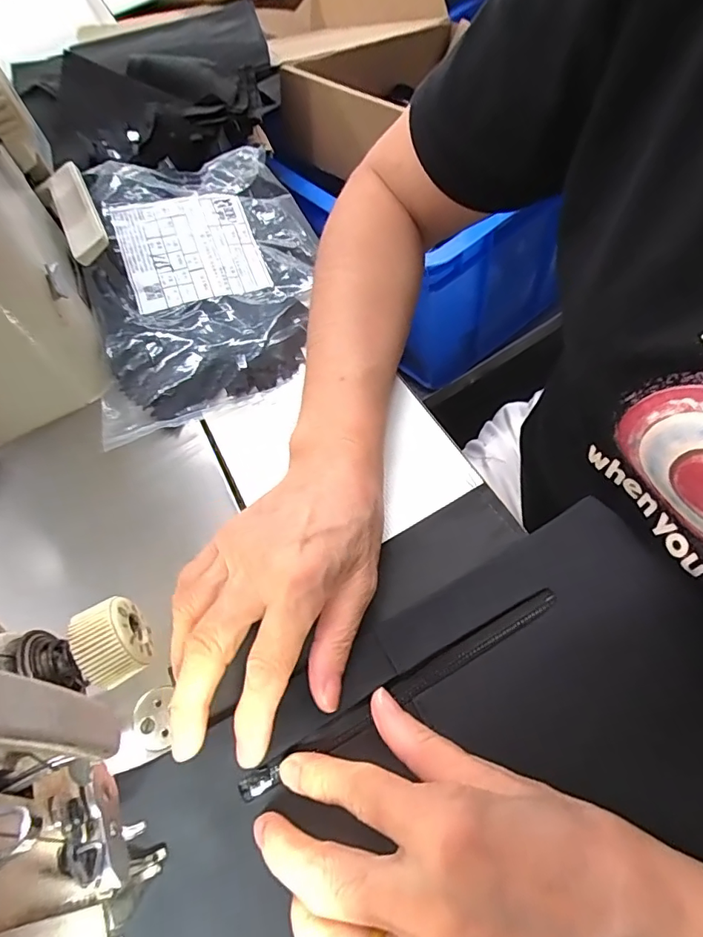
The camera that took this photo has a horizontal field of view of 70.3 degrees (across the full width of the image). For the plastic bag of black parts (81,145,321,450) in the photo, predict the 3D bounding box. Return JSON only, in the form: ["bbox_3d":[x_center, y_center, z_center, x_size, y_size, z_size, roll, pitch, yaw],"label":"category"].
[{"bbox_3d":[-0.098,-0.139,0.345,0.164,0.060,0.235,-16,59,0],"label":"plastic bag of black parts"}]

